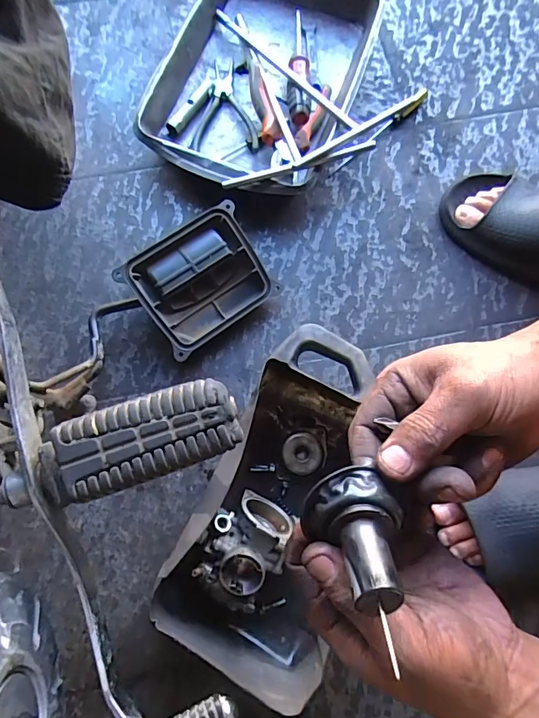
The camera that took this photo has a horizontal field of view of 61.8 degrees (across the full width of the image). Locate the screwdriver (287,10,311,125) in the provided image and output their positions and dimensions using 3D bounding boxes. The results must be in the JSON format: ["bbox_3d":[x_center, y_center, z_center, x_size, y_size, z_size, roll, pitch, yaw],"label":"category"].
[{"bbox_3d":[0.041,-0.415,0.629,0.030,0.038,0.202,2,77,-1],"label":"screwdriver"}]

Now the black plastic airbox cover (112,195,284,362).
[{"bbox_3d":[-0.083,-0.094,0.549,0.150,0.041,0.125,-39,97,-11],"label":"black plastic airbox cover"}]

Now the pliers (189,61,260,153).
[{"bbox_3d":[-0.056,-0.351,0.619,0.089,0.016,0.140,4,77,0],"label":"pliers"}]

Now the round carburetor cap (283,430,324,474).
[{"bbox_3d":[0.038,0.107,0.516,0.045,0.012,0.047,9,77,1],"label":"round carburetor cap"}]

